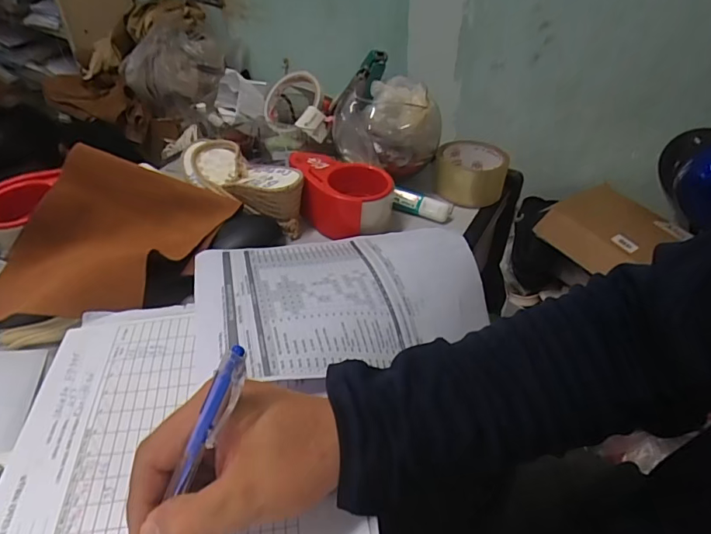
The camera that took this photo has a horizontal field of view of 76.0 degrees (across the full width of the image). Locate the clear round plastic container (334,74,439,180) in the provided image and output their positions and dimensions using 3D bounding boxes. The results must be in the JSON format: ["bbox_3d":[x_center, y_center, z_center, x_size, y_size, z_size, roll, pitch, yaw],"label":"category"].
[{"bbox_3d":[0.043,-0.187,0.591,0.139,0.105,0.092,-2,41,-5],"label":"clear round plastic container"}]

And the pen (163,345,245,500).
[{"bbox_3d":[-0.082,0.101,0.220,0.012,0.137,0.006,29,7,33],"label":"pen"}]

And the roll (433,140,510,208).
[{"bbox_3d":[0.156,-0.128,0.619,0.092,0.054,0.092,2,40,-1],"label":"roll"}]

